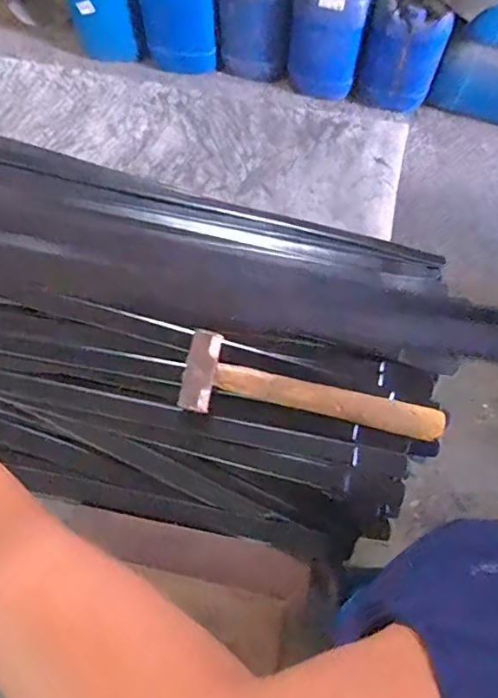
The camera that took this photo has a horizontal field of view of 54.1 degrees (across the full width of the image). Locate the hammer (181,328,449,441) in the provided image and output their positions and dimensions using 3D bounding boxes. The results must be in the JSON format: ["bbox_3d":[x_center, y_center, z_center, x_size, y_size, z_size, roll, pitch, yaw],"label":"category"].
[{"bbox_3d":[0.078,0.069,0.608,0.324,0.032,0.095,16,70,6],"label":"hammer"}]

